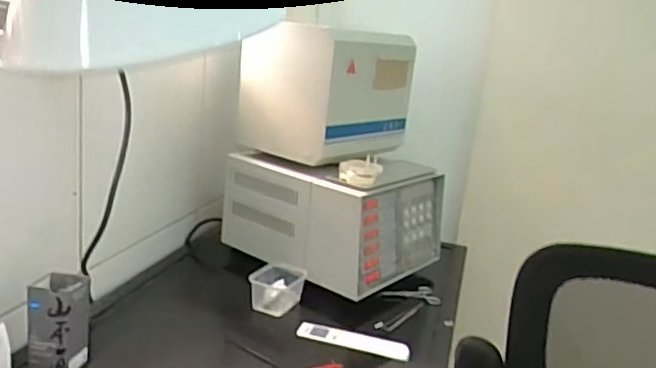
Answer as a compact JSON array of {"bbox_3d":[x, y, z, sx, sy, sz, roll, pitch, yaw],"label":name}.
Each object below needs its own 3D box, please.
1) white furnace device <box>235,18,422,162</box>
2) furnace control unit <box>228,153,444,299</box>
[{"bbox_3d":[0.002,-0.191,1.202,0.232,0.234,0.273,18,19,37],"label":"white furnace device"},{"bbox_3d":[0.020,0.049,1.248,0.342,0.206,0.340,18,19,37],"label":"furnace control unit"}]

